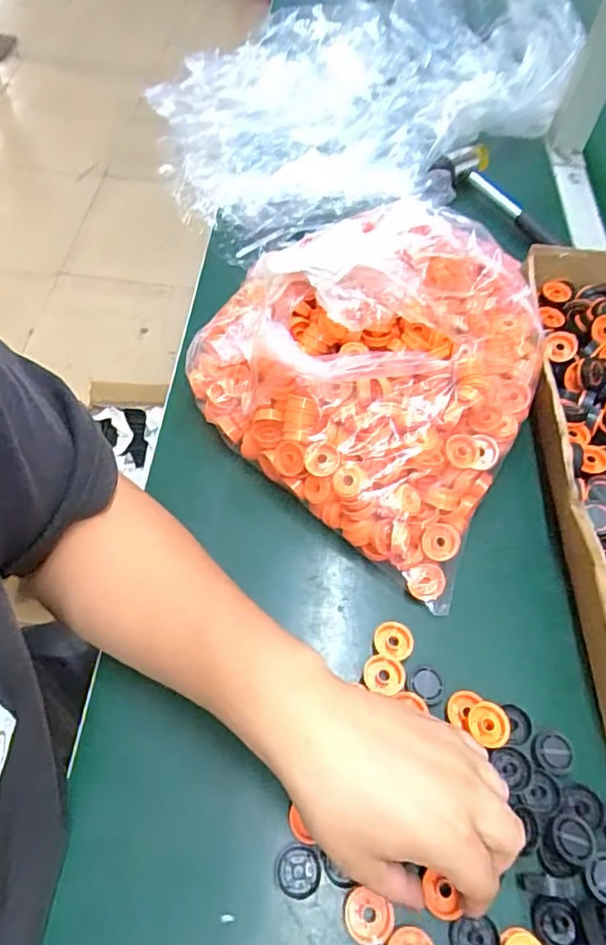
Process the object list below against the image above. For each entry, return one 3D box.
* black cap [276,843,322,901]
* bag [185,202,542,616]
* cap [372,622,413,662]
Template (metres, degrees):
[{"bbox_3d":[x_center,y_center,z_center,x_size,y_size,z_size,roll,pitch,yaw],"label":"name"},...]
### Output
[{"bbox_3d":[-0.002,0.223,0.325,0.025,0.004,0.025,1,60,-1],"label":"black cap"},{"bbox_3d":[0.057,-0.096,0.443,0.279,0.087,0.234,35,63,19],"label":"bag"},{"bbox_3d":[0.061,0.114,0.393,0.026,0.007,0.023,10,57,2],"label":"cap"}]

